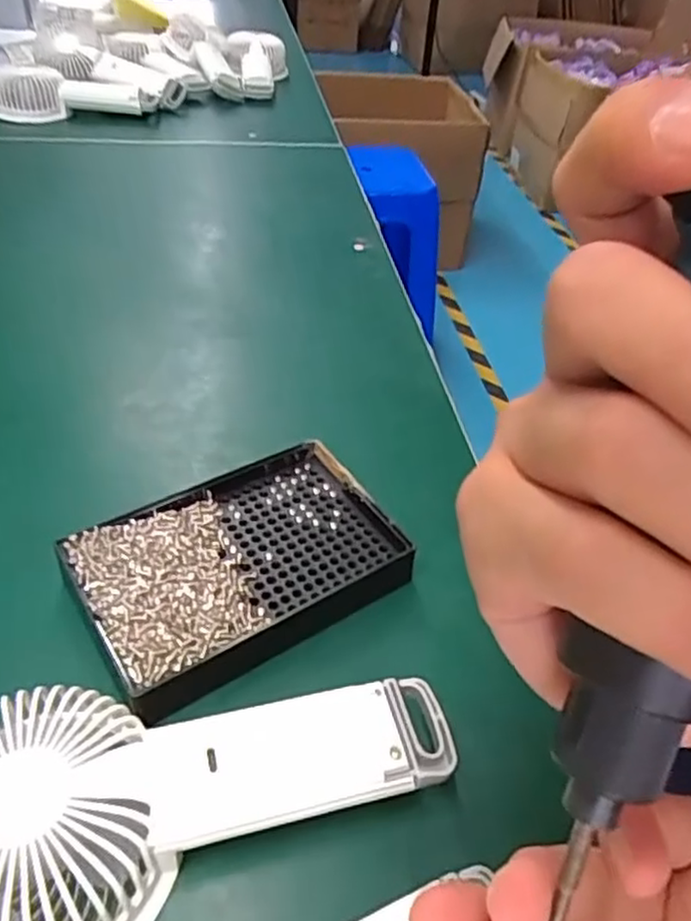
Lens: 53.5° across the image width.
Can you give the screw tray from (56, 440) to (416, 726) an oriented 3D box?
[{"bbox_3d":[-0.047,0.047,0.315,0.136,0.026,0.090,-22,49,-27],"label":"screw tray"}]

